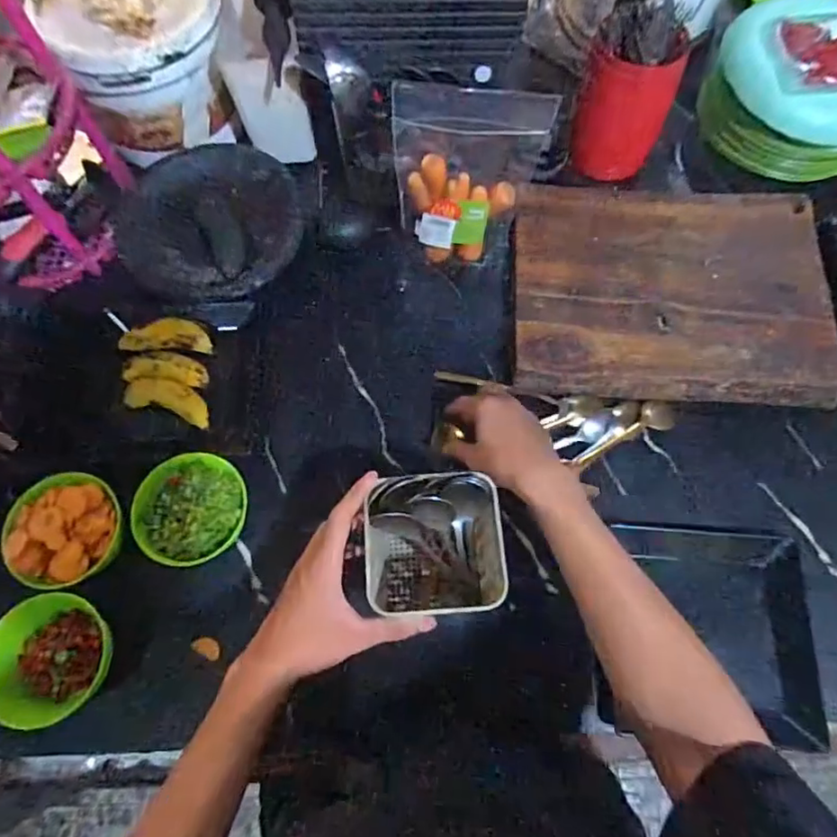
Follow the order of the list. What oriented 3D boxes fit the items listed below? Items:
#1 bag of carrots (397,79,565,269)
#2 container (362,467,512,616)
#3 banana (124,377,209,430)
[{"bbox_3d":[0.057,-0.263,0.666,0.161,0.205,0.079,-1,70,-1],"label":"bag of carrots"},{"bbox_3d":[0.011,0.121,0.542,0.114,0.131,0.112,-3,72,-2],"label":"container"},{"bbox_3d":[-0.283,-0.019,0.661,0.097,0.045,0.037,16,70,6],"label":"banana"}]

